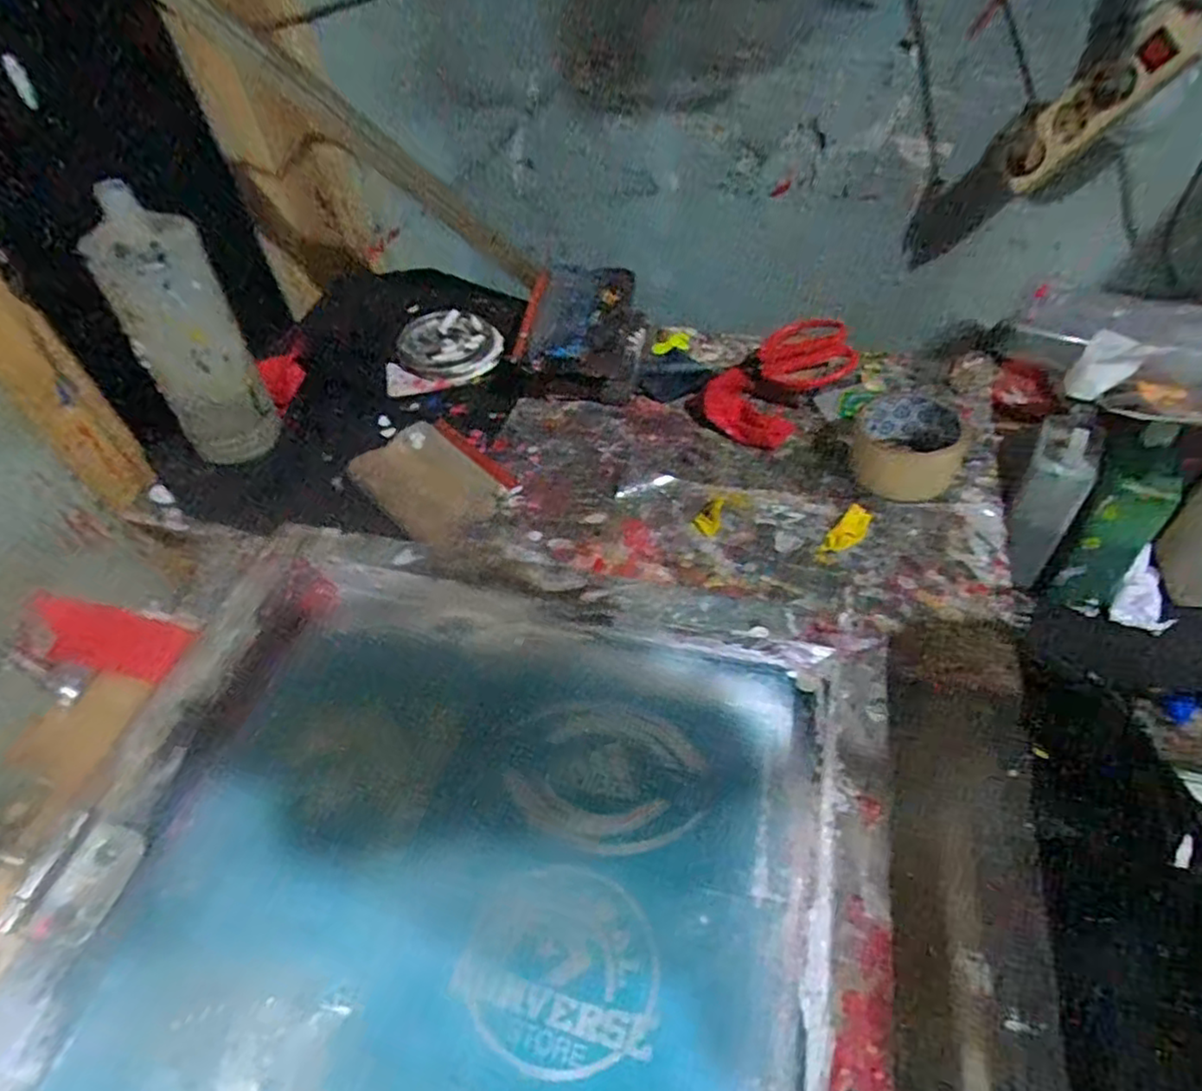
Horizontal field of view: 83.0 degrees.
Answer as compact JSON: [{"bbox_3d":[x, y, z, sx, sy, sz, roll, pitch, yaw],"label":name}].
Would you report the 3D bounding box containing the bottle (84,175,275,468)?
[{"bbox_3d":[-0.346,-0.169,0.584,0.073,0.233,0.082,-4,50,2],"label":"bottle"}]

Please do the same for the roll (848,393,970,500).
[{"bbox_3d":[0.265,-0.090,0.586,0.090,0.047,0.097,-2,50,2],"label":"roll"}]

